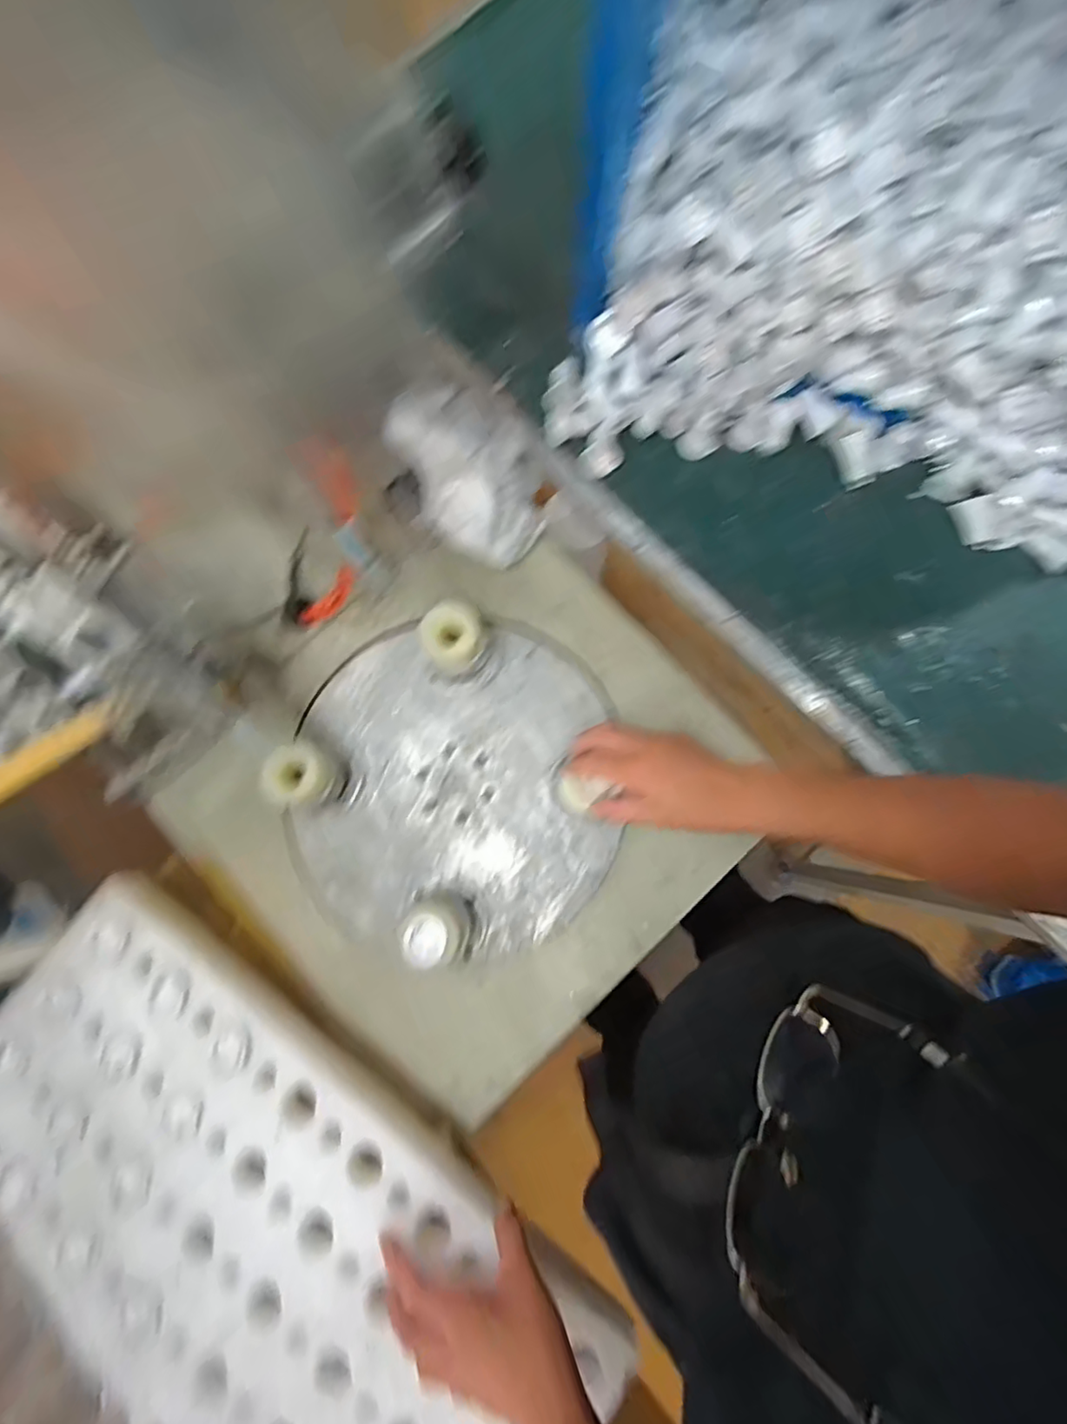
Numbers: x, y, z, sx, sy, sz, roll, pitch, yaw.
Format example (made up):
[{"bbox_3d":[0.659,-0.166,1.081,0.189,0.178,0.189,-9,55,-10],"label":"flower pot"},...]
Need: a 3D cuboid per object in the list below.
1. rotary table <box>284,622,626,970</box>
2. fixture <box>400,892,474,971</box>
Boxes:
[{"bbox_3d":[-0.081,0.075,0.607,0.304,0.030,0.315,0,80,0],"label":"rotary table"},{"bbox_3d":[-0.084,0.196,0.539,0.054,0.094,0.061,-24,81,-3],"label":"fixture"}]

